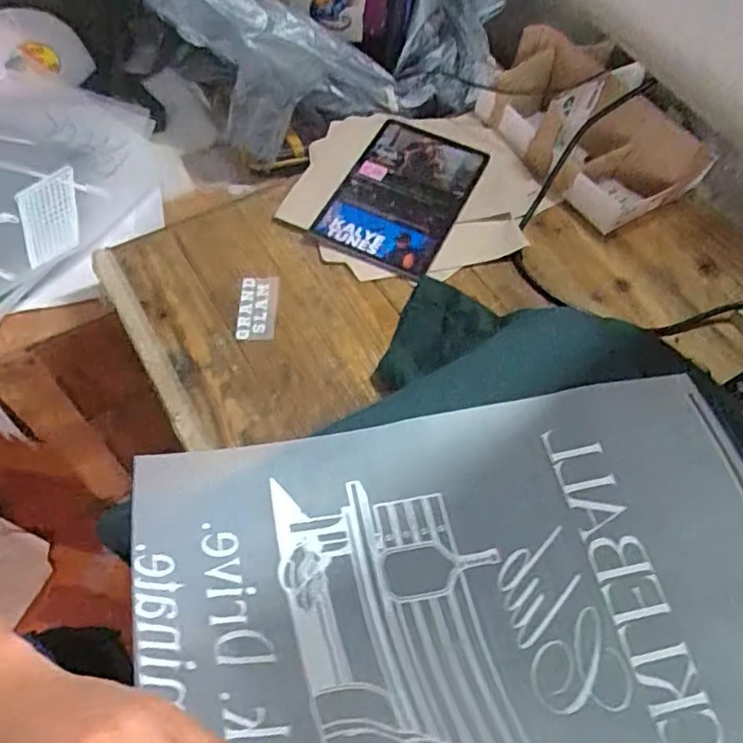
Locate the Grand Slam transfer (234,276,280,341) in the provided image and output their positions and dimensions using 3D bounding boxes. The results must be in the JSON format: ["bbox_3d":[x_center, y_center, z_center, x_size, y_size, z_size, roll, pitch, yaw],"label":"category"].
[{"bbox_3d":[-0.137,-0.076,0.735,0.044,0.004,0.090,1,62,-4],"label":"Grand Slam transfer"}]

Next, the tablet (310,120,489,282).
[{"bbox_3d":[0.044,-0.239,0.824,0.162,0.012,0.245,25,62,10],"label":"tablet"}]

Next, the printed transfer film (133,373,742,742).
[{"bbox_3d":[0.087,0.146,0.414,0.471,0.166,0.321,-9,61,-9],"label":"printed transfer film"}]

